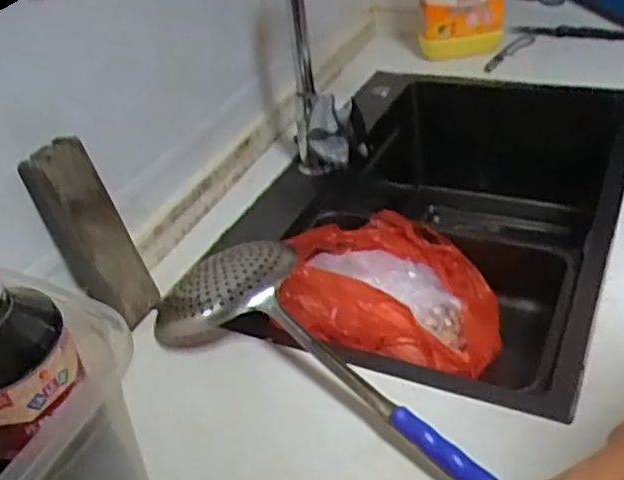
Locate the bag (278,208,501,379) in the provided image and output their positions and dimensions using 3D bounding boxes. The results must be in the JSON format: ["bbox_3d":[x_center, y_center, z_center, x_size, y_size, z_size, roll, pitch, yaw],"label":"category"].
[{"bbox_3d":[0.098,0.050,0.774,0.227,0.122,0.242,-2,37,9],"label":"bag"}]

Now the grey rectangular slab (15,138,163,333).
[{"bbox_3d":[-0.225,-0.003,0.685,0.048,0.203,0.059,-1,33,36],"label":"grey rectangular slab"}]

